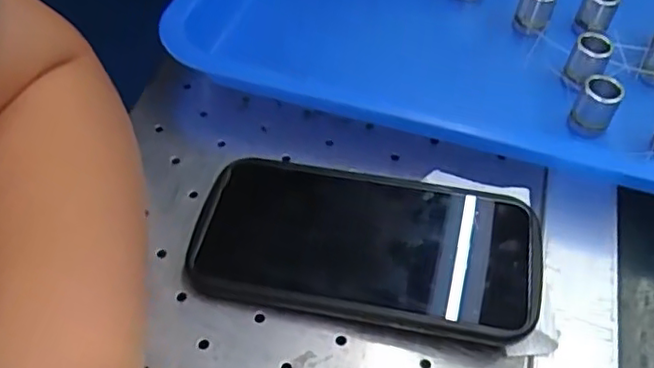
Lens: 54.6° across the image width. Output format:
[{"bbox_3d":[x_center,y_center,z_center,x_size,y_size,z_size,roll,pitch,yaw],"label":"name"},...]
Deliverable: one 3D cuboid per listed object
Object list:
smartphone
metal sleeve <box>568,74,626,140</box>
[{"bbox_3d":[0.018,0.029,0.314,0.166,0.010,0.081,8,52,11],"label":"smartphone"},{"bbox_3d":[0.158,-0.048,0.370,0.022,0.027,0.020,23,54,11],"label":"metal sleeve"}]

